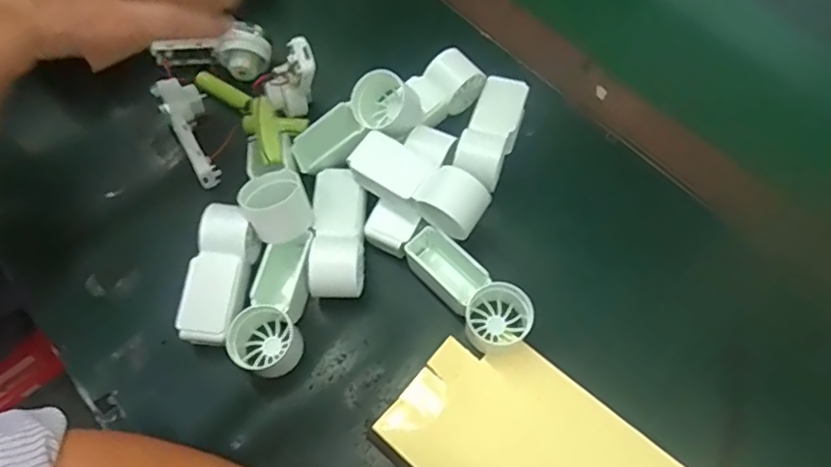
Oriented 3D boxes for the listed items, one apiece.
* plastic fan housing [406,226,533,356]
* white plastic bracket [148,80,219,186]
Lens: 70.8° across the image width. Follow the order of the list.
[{"bbox_3d":[0.032,0.036,0.379,0.092,0.030,0.038,40,71,18],"label":"plastic fan housing"},{"bbox_3d":[-0.162,-0.074,0.430,0.029,0.034,0.083,-26,67,-11],"label":"white plastic bracket"}]

